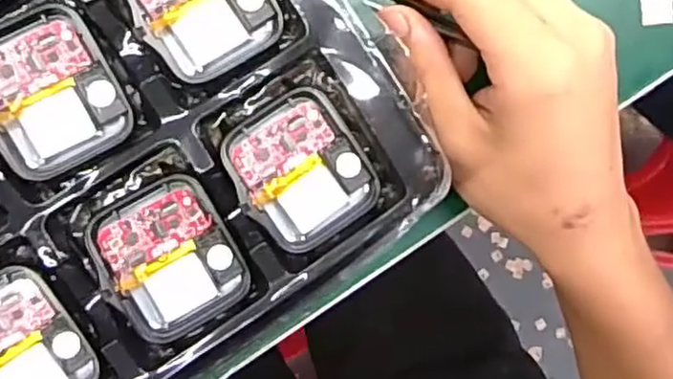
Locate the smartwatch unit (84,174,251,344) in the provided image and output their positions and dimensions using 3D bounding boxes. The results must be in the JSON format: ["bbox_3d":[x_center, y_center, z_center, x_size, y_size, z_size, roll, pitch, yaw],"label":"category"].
[{"bbox_3d":[-0.048,0.020,0.203,0.037,0.009,0.043,-28,92,-7],"label":"smartwatch unit"}]

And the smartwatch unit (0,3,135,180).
[{"bbox_3d":[-0.081,-0.027,0.194,0.037,0.010,0.042,-28,92,-7],"label":"smartwatch unit"}]

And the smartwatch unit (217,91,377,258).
[{"bbox_3d":[-0.011,-0.005,0.208,0.037,0.006,0.043,-33,93,-7],"label":"smartwatch unit"}]

